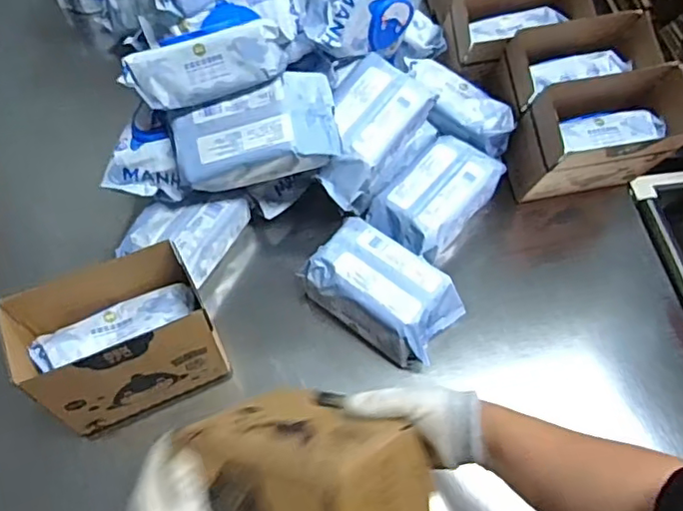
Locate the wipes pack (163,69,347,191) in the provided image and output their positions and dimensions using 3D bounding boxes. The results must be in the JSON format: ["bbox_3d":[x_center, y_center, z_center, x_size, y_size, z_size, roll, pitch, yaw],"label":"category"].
[{"bbox_3d":[-0.104,-0.151,0.708,0.199,0.076,0.111,-12,63,-8],"label":"wipes pack"}]

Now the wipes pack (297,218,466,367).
[{"bbox_3d":[0.052,0.049,0.743,0.182,0.096,0.113,33,67,15],"label":"wipes pack"}]

